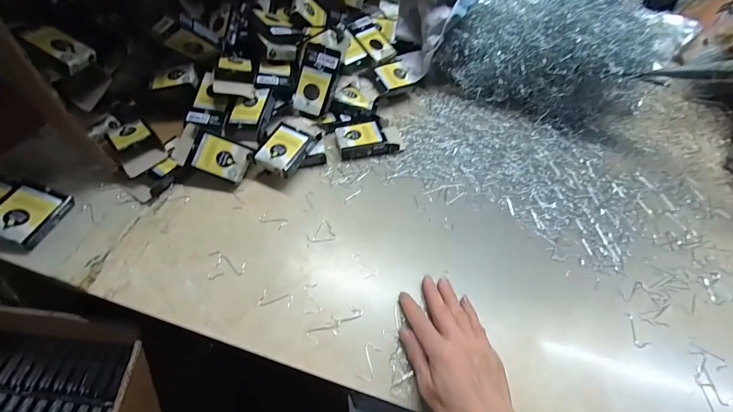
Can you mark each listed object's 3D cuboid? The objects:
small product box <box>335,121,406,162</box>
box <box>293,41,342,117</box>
[{"bbox_3d":[0.007,-0.100,0.525,0.099,0.023,0.057,-6,52,-6],"label":"small product box"},{"bbox_3d":[-0.075,-0.188,0.523,0.054,0.100,0.015,15,8,0],"label":"box"}]

